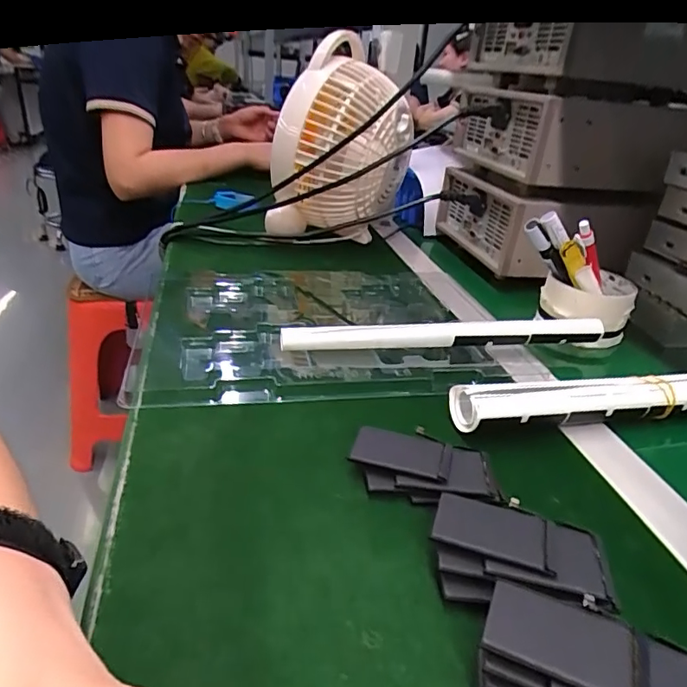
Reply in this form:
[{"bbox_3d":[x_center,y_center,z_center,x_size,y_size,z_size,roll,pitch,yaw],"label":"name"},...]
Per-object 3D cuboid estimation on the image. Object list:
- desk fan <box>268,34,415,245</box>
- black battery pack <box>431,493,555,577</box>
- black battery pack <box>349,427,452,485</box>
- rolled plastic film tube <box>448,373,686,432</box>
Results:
[{"bbox_3d":[-0.004,-0.236,0.657,0.168,0.212,0.158,7,28,2],"label":"desk fan"},{"bbox_3d":[0.074,0.094,0.260,0.054,0.004,0.034,11,29,16],"label":"black battery pack"},{"bbox_3d":[0.036,0.067,0.318,0.059,0.004,0.034,11,31,12],"label":"black battery pack"},{"bbox_3d":[0.225,0.041,0.394,0.301,0.031,0.032,-3,29,-14],"label":"rolled plastic film tube"}]

